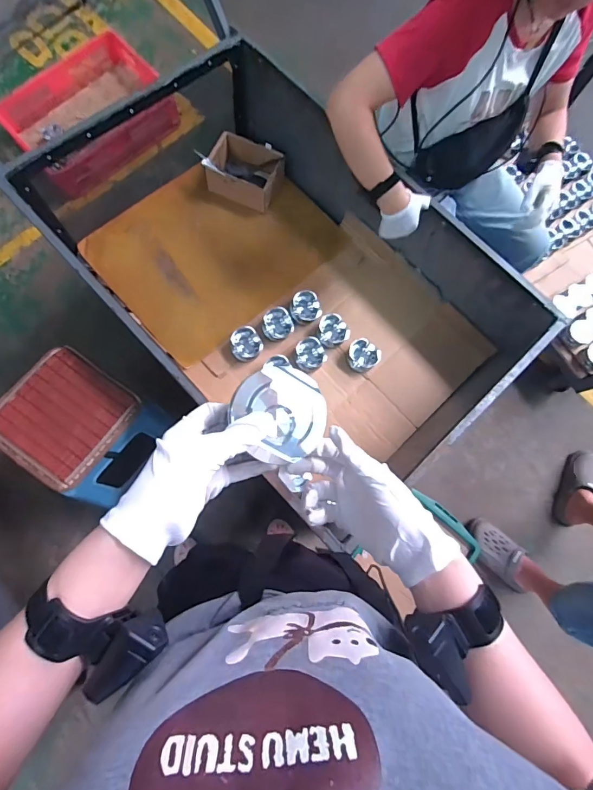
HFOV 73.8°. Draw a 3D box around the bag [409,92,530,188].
[{"bbox_3d":[0.421,-0.579,0.949,0.274,0.141,0.060,-16,54,29],"label":"bag"}]

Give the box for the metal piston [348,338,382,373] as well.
[{"bbox_3d":[0.181,-0.108,1.097,0.086,0.037,0.089,1,74,-4],"label":"metal piston"}]

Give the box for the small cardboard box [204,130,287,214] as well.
[{"bbox_3d":[-0.162,-0.678,1.193,0.221,0.099,0.155,23,74,2],"label":"small cardboard box"}]

